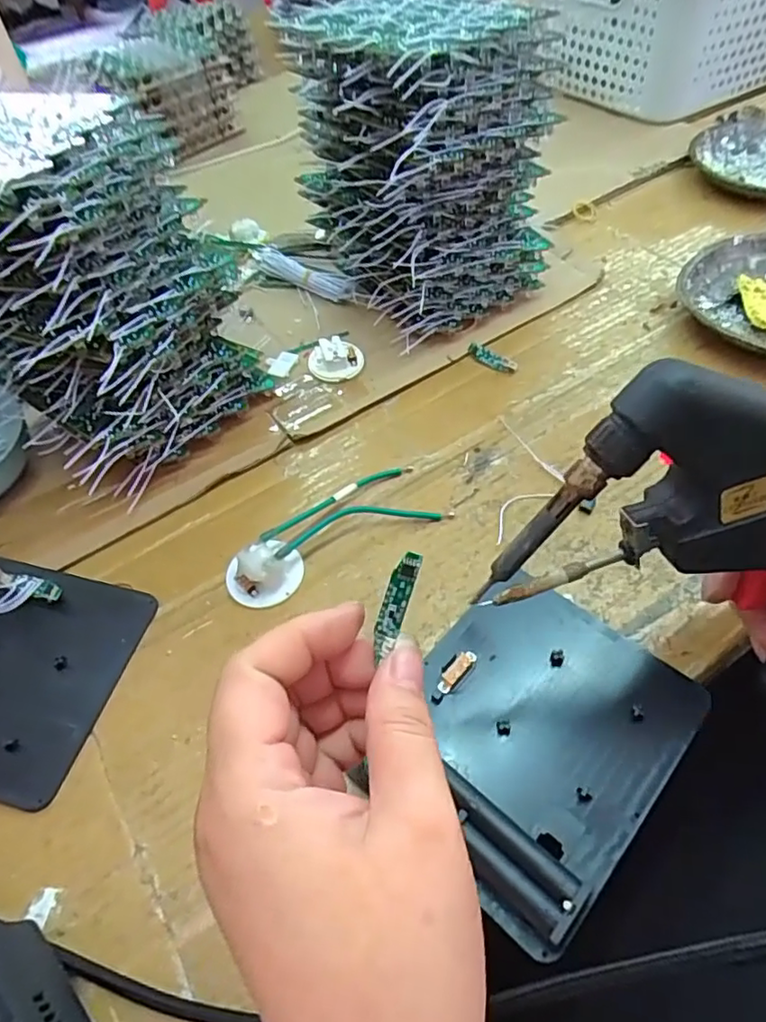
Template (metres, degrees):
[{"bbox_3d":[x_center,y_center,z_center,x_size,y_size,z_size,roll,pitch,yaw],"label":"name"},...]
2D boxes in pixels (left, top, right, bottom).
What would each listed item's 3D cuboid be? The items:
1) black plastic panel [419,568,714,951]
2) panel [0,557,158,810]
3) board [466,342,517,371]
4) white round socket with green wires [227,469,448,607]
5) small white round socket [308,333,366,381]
[{"bbox_3d":[0.066,0.095,0.269,0.109,0.022,0.132,35,63,28],"label":"black plastic panel"},{"bbox_3d":[-0.195,0.072,0.298,0.121,0.023,0.110,10,53,13],"label":"panel"},{"bbox_3d":[0.079,-0.111,0.437,0.011,0.006,0.041,-40,58,-23],"label":"board"},{"bbox_3d":[-0.030,0.009,0.343,0.129,0.017,0.048,-26,54,-14],"label":"white round socket with green wires"},{"bbox_3d":[-0.034,-0.109,0.429,0.038,0.018,0.030,-11,52,-3],"label":"small white round socket"}]

